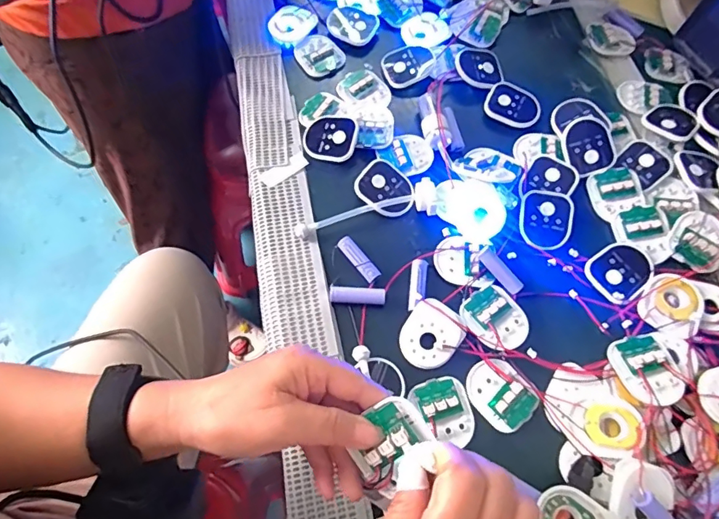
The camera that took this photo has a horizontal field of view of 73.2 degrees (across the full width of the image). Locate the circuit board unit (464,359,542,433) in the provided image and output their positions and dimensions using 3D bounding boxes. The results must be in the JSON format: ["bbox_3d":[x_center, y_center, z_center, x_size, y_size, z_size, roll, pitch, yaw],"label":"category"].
[{"bbox_3d":[0.120,0.113,0.409,0.047,0.009,0.059,-32,72,-16],"label":"circuit board unit"}]

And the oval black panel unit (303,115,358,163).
[{"bbox_3d":[-0.030,-0.125,0.502,0.057,0.007,0.051,-5,76,12],"label":"oval black panel unit"}]

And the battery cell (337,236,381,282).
[{"bbox_3d":[-0.001,0.000,0.454,0.018,0.017,0.049,-31,71,-16],"label":"battery cell"}]

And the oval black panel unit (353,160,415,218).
[{"bbox_3d":[0.026,-0.068,0.482,0.057,0.016,0.048,36,69,12],"label":"oval black panel unit"}]

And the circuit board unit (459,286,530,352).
[{"bbox_3d":[0.122,0.052,0.429,0.058,0.010,0.050,42,70,14],"label":"circuit board unit"}]

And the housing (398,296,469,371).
[{"bbox_3d":[0.064,0.065,0.422,0.049,0.008,0.060,37,69,13],"label":"housing"}]

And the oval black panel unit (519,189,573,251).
[{"bbox_3d":[0.180,-0.039,0.469,0.048,0.006,0.059,7,82,4],"label":"oval black panel unit"}]

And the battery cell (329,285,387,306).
[{"bbox_3d":[-0.002,0.033,0.440,0.050,0.012,0.015,4,66,-2],"label":"battery cell"}]

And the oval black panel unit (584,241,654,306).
[{"bbox_3d":[0.244,0.010,0.451,0.061,0.018,0.048,-32,72,-16],"label":"oval black panel unit"}]

